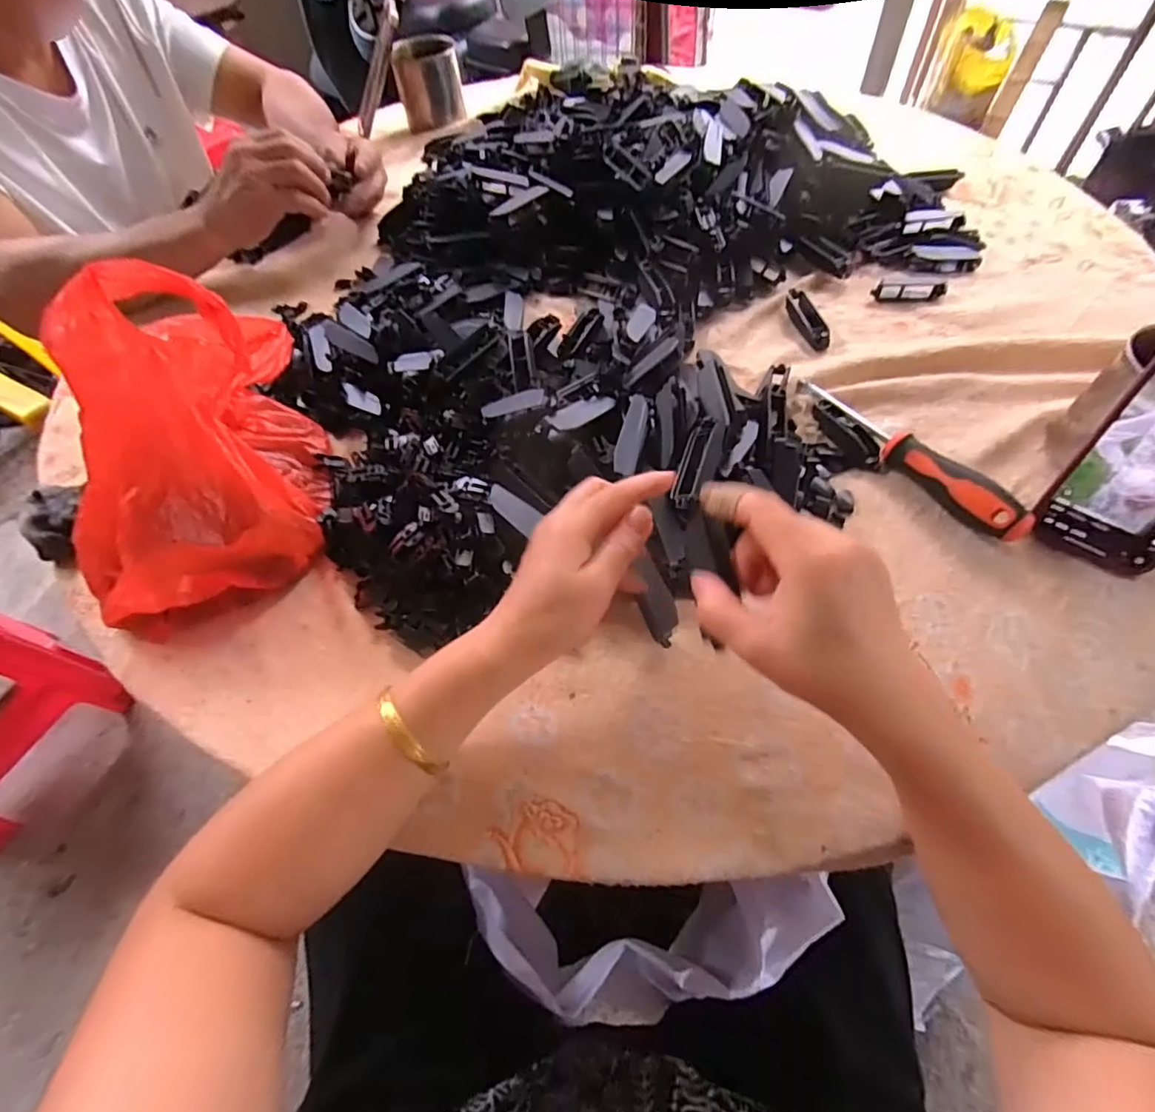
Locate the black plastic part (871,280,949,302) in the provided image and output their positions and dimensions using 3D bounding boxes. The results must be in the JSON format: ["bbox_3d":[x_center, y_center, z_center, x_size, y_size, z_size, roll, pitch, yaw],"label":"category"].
[{"bbox_3d":[0.326,-0.262,0.544,0.070,0.014,0.021,2,58,6],"label":"black plastic part"}]

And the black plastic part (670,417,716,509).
[{"bbox_3d":[0.079,-0.065,0.380,0.015,0.008,0.071,16,71,14],"label":"black plastic part"}]

